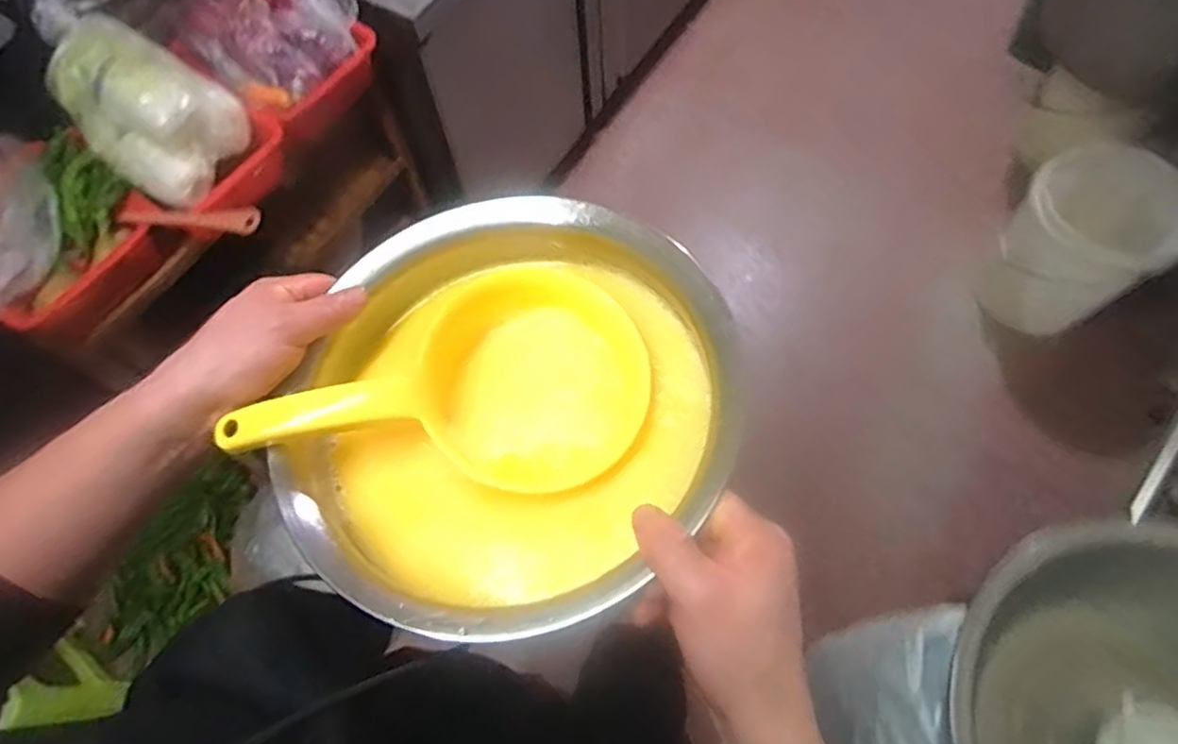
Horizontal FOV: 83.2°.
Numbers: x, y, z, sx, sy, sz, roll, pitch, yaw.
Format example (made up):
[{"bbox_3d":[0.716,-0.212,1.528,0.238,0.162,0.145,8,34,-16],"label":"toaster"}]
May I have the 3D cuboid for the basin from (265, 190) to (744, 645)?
[{"bbox_3d":[-0.054,0.018,0.436,0.259,0.077,0.286,8,66,7],"label":"basin"}]

